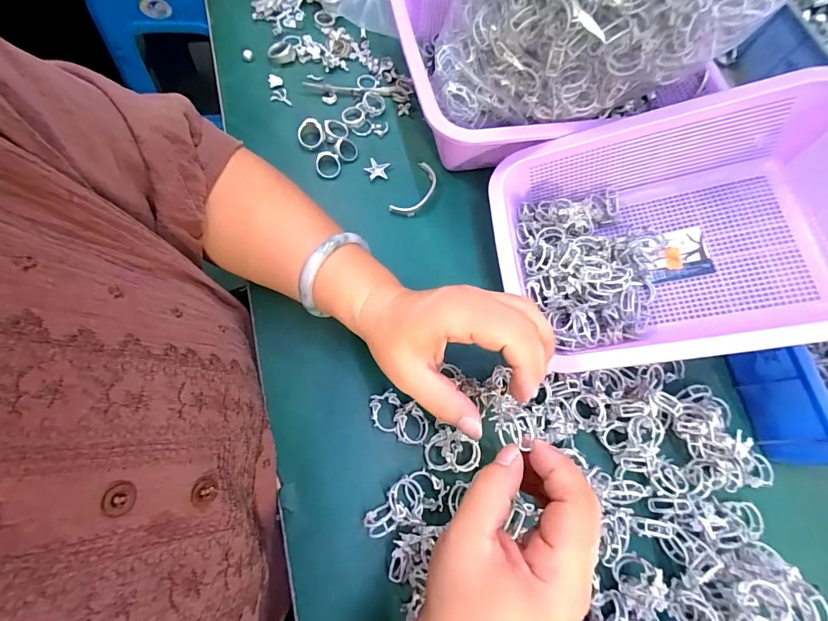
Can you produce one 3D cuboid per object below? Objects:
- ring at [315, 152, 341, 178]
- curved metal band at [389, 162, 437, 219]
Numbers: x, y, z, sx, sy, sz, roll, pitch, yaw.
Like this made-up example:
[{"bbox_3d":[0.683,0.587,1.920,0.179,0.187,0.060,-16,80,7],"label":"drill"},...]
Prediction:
[{"bbox_3d":[-0.084,-0.141,0.383,0.024,0.005,0.026,0,91,-21],"label":"ring"},{"bbox_3d":[0.003,-0.117,0.380,0.025,0.010,0.066,28,70,3],"label":"curved metal band"}]

